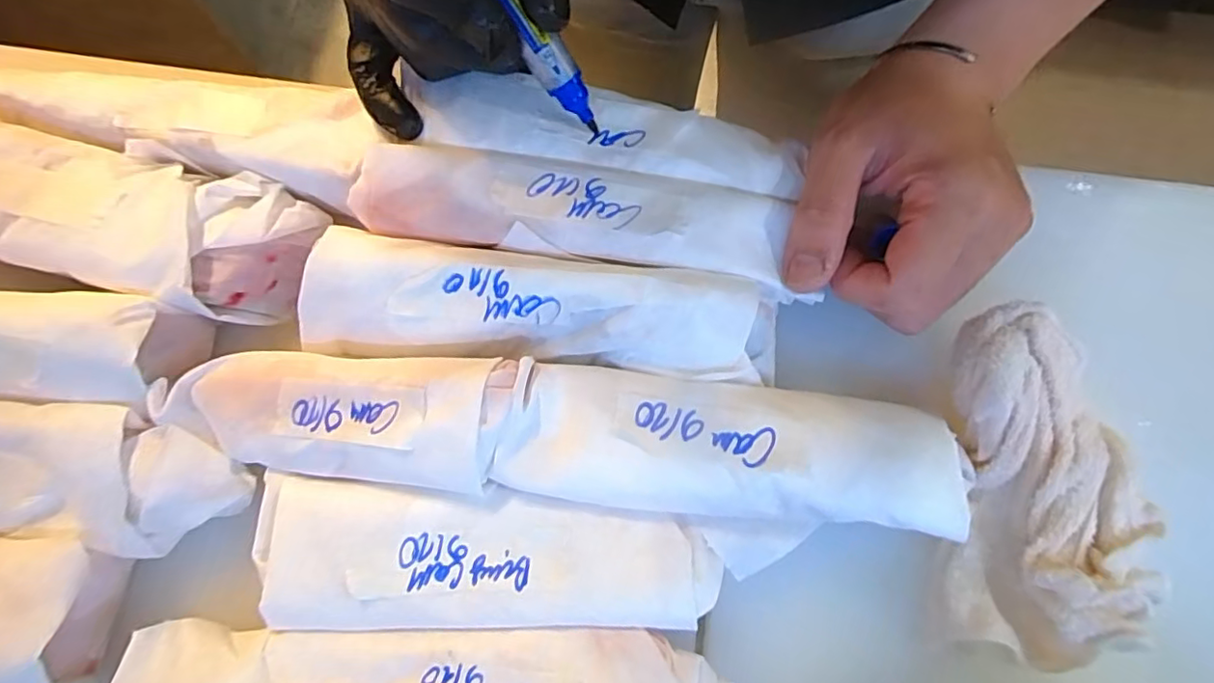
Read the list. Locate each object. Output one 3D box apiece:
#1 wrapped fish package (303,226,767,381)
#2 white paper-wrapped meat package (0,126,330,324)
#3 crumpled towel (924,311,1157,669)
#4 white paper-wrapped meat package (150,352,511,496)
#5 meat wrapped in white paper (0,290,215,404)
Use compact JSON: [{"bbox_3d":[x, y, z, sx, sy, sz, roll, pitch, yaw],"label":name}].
[{"bbox_3d":[-0.030,-0.014,0.236,0.195,0.032,0.044,6,75,4],"label":"wrapped fish package"},{"bbox_3d":[-0.238,-0.058,0.261,0.196,0.033,0.063,14,76,6],"label":"white paper-wrapped meat package"},{"bbox_3d":[0.171,0.058,0.226,0.069,0.036,0.132,12,76,5],"label":"crumpled towel"},{"bbox_3d":[-0.109,0.028,0.226,0.143,0.026,0.049,5,75,3],"label":"white paper-wrapped meat package"},{"bbox_3d":[-0.266,-0.001,0.245,0.169,0.042,0.054,4,75,3],"label":"meat wrapped in white paper"}]

